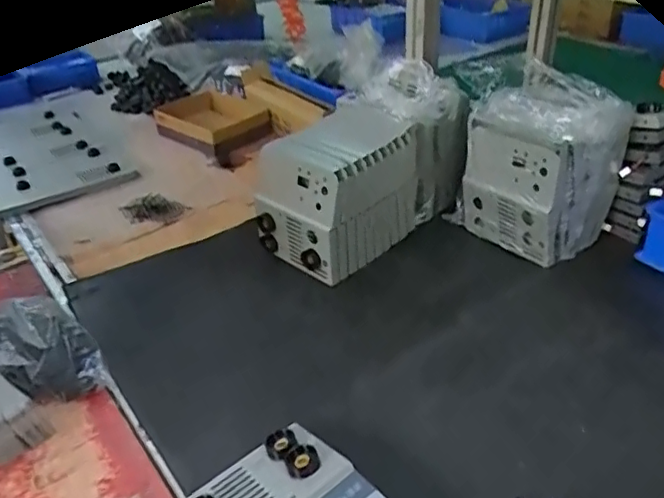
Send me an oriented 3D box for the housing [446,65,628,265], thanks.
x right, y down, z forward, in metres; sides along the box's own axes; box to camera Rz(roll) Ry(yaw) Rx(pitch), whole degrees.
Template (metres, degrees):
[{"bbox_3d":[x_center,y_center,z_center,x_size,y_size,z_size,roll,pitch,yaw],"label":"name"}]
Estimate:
[{"bbox_3d":[0.305,-0.120,0.852,0.162,0.210,0.177,-25,38,-27],"label":"housing"}]

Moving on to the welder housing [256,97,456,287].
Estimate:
[{"bbox_3d":[0.042,-0.097,0.901,0.154,0.172,0.277,23,43,36],"label":"welder housing"}]

